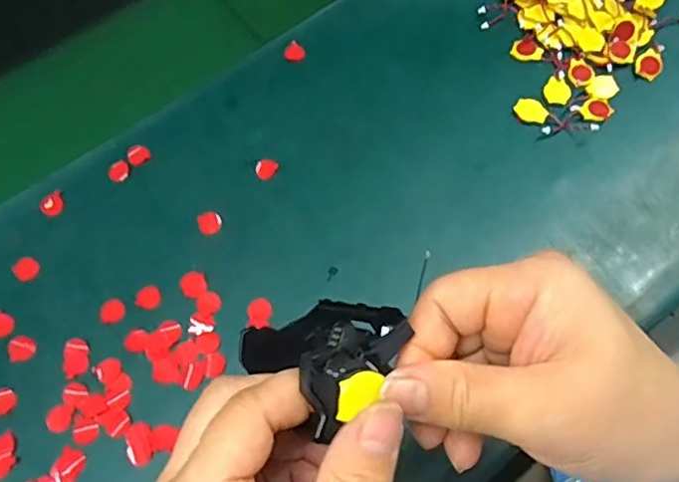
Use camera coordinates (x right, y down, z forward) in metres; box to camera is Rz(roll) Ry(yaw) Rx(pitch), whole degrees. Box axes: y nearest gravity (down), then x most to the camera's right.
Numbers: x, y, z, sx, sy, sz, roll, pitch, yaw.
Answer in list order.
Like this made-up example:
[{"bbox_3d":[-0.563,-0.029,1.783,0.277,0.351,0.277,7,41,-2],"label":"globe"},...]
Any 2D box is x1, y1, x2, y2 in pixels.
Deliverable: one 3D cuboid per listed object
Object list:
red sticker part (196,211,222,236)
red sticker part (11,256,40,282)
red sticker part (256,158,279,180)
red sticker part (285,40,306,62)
[{"bbox_3d":[-0.094,-0.013,0.423,0.017,0.004,0.018,1,70,-2],"label":"red sticker part"},{"bbox_3d":[-0.223,0.019,0.415,0.018,0.004,0.016,37,72,18],"label":"red sticker part"},{"bbox_3d":[-0.055,-0.055,0.438,0.017,0.004,0.017,-1,65,2],"label":"red sticker part"},{"bbox_3d":[-0.037,-0.156,0.481,0.018,0.004,0.017,-1,65,2],"label":"red sticker part"}]

